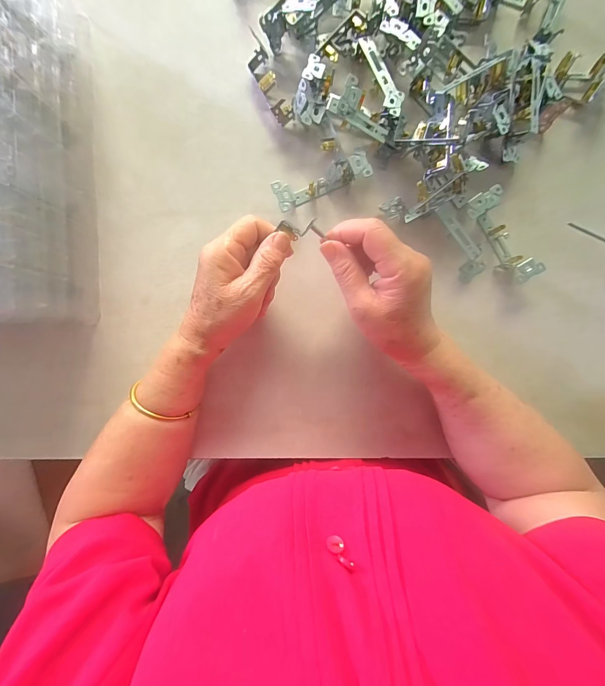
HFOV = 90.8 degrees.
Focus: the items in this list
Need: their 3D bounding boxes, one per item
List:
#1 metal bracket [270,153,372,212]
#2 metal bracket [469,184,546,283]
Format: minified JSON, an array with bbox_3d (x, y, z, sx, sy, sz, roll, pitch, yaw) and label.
[{"bbox_3d":[0.021,-0.174,0.325,0.103,0.027,0.029,-22,92,1],"label":"metal bracket"},{"bbox_3d":[0.219,-0.115,0.332,0.039,0.028,0.106,-32,92,1],"label":"metal bracket"}]

